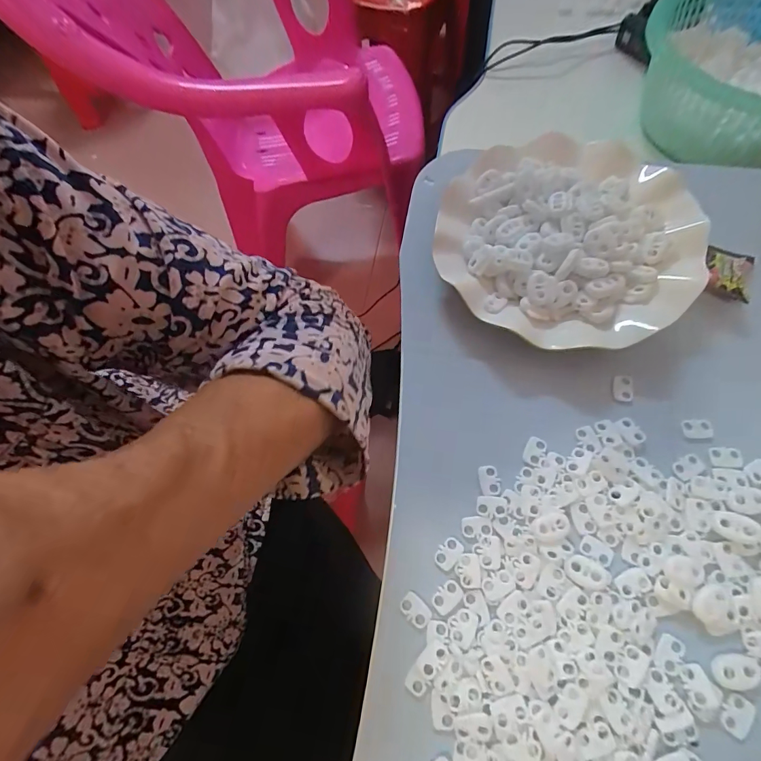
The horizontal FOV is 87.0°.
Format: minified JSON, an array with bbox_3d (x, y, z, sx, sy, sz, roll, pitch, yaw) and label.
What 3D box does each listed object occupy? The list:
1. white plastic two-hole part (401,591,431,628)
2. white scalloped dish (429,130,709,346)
[{"bbox_3d":[0.020,0.131,0.228,0.018,0.004,0.012,38,75,16],"label":"white plastic two-hole part"},{"bbox_3d":[0.137,-0.107,0.296,0.181,0.026,0.179,-1,68,3],"label":"white scalloped dish"}]

